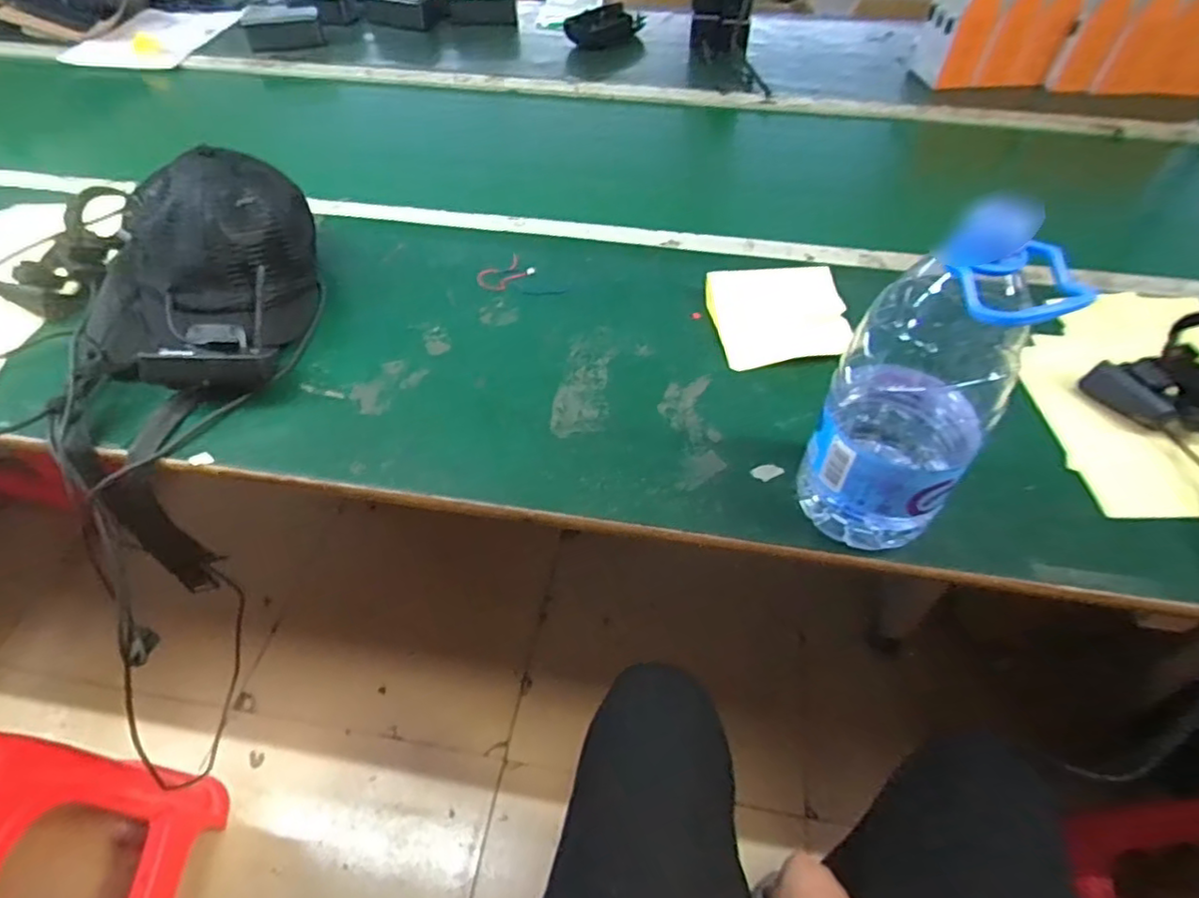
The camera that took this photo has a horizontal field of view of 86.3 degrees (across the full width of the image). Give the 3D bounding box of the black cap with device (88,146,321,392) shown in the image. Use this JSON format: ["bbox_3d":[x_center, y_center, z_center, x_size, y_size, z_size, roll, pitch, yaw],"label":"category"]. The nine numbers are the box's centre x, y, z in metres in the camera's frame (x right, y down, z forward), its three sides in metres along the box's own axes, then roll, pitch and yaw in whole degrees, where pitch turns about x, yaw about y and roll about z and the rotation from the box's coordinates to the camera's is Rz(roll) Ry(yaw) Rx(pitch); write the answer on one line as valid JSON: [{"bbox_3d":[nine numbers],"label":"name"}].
[{"bbox_3d":[-0.389,-0.176,0.617,0.175,0.142,0.258,1,49,1],"label":"black cap with device"}]

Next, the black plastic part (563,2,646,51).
[{"bbox_3d":[0.007,-0.799,1.207,0.152,0.048,0.054,-24,54,-19],"label":"black plastic part"}]

